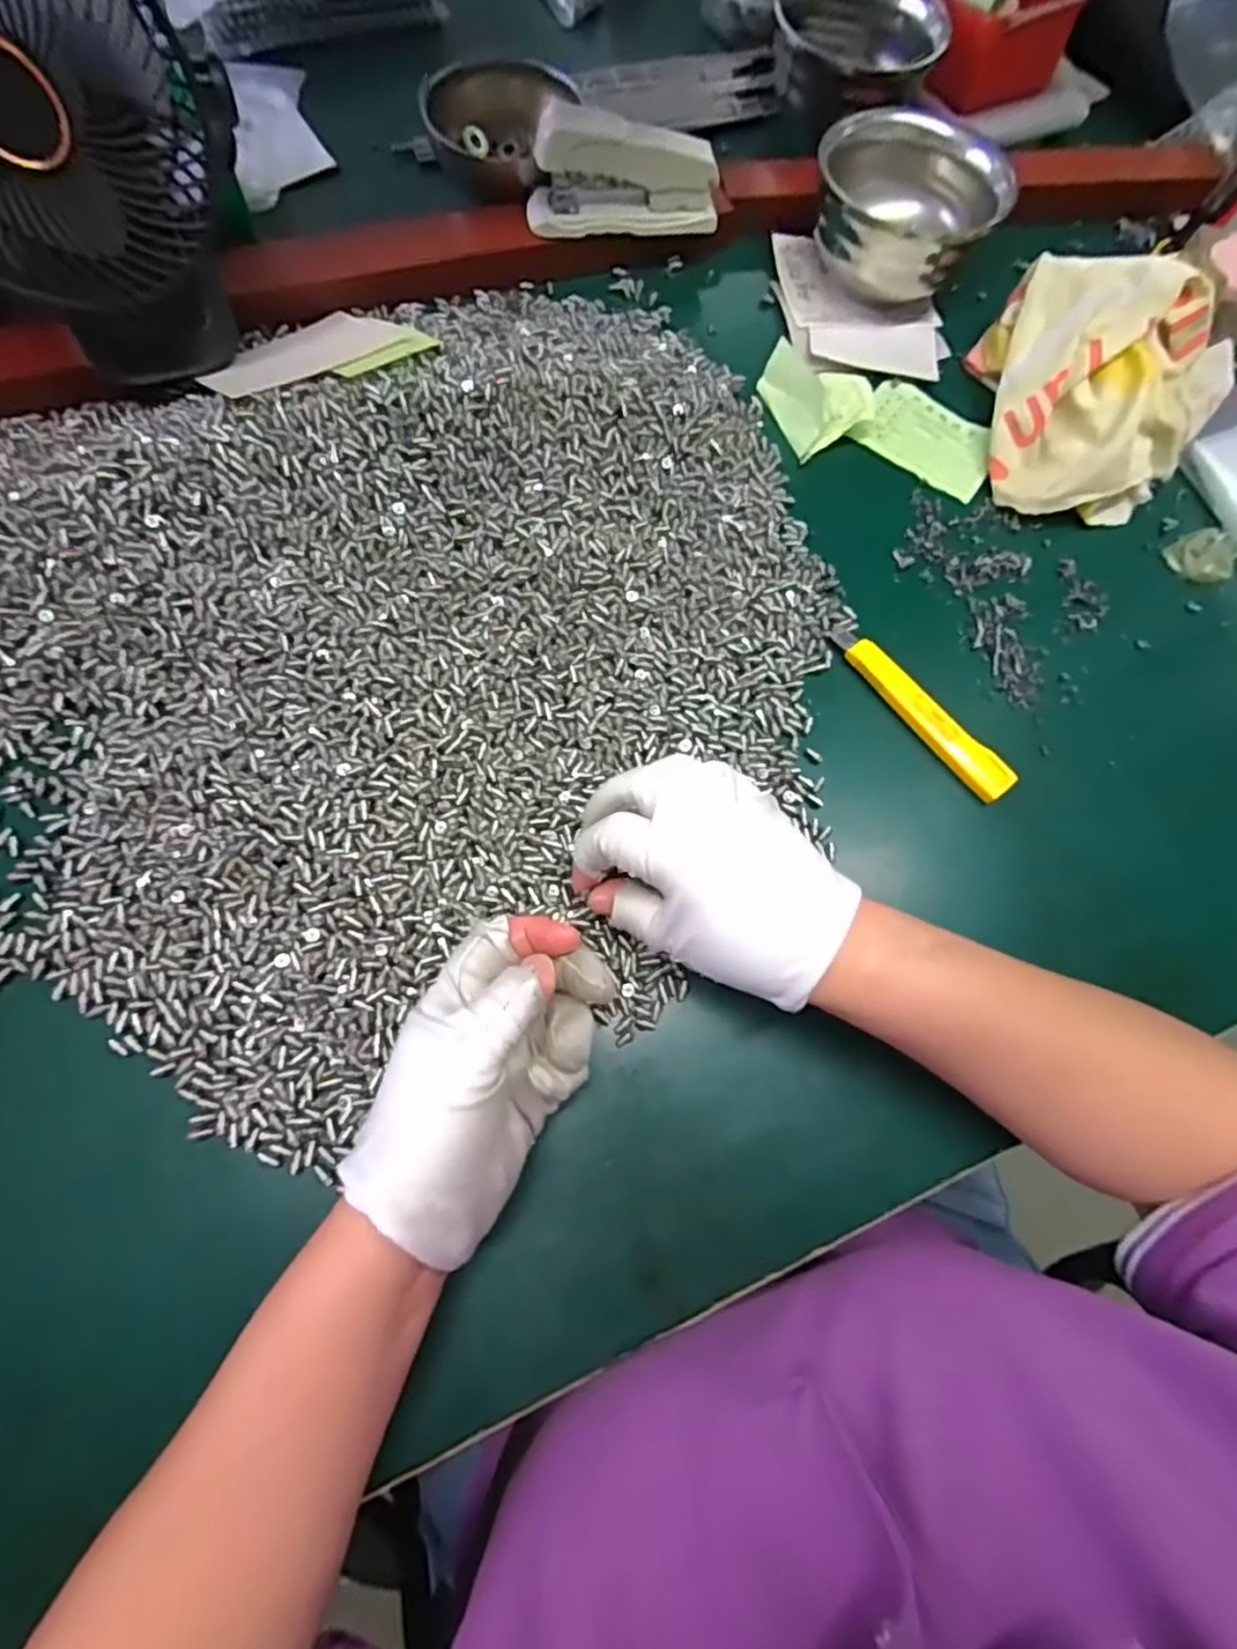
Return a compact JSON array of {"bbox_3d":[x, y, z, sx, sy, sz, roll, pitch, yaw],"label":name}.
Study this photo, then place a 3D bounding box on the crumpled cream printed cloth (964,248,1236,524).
[{"bbox_3d":[0.303,-0.270,0.412,0.152,0.073,0.157,25,72,3],"label":"crumpled cream printed cloth"}]

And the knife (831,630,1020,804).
[{"bbox_3d":[0.168,-0.064,0.371,0.023,0.011,0.125,-40,80,-15],"label":"knife"}]

